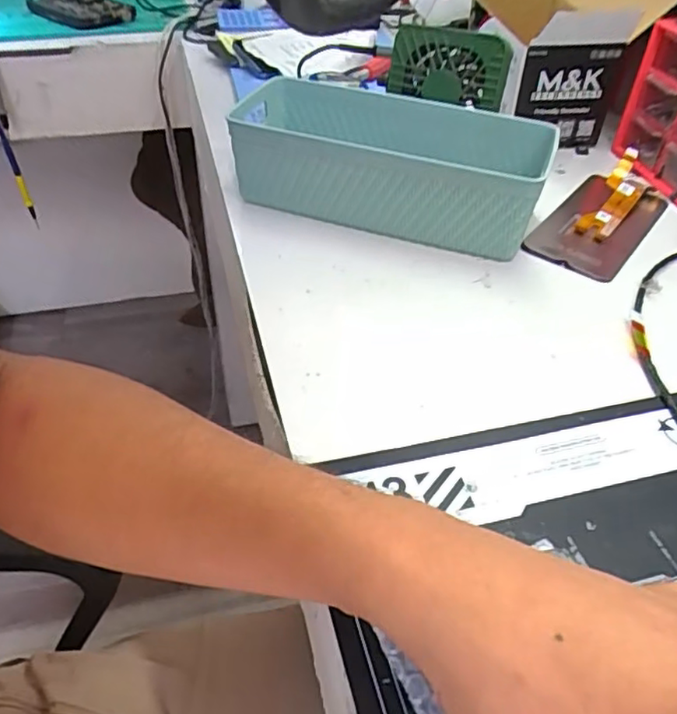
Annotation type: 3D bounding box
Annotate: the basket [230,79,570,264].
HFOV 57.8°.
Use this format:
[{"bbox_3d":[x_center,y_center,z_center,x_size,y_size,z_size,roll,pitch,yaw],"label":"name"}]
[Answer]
[{"bbox_3d":[0.035,-0.157,0.496,0.250,0.073,0.123,11,43,10],"label":"basket"}]

